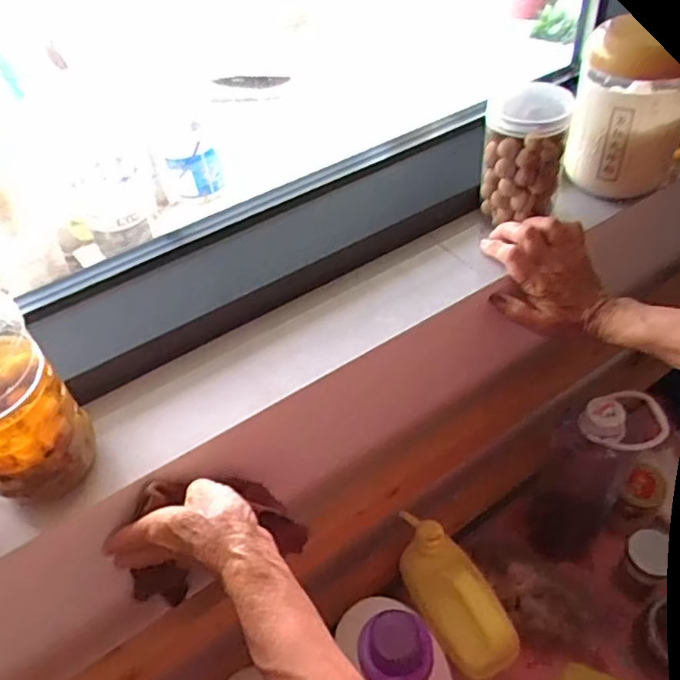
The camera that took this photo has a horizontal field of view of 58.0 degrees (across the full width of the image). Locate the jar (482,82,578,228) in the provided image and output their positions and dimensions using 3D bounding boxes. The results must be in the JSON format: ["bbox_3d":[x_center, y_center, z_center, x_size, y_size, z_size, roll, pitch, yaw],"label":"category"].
[{"bbox_3d":[0.180,-0.187,0.598,0.073,0.114,0.089,11,49,16],"label":"jar"}]

